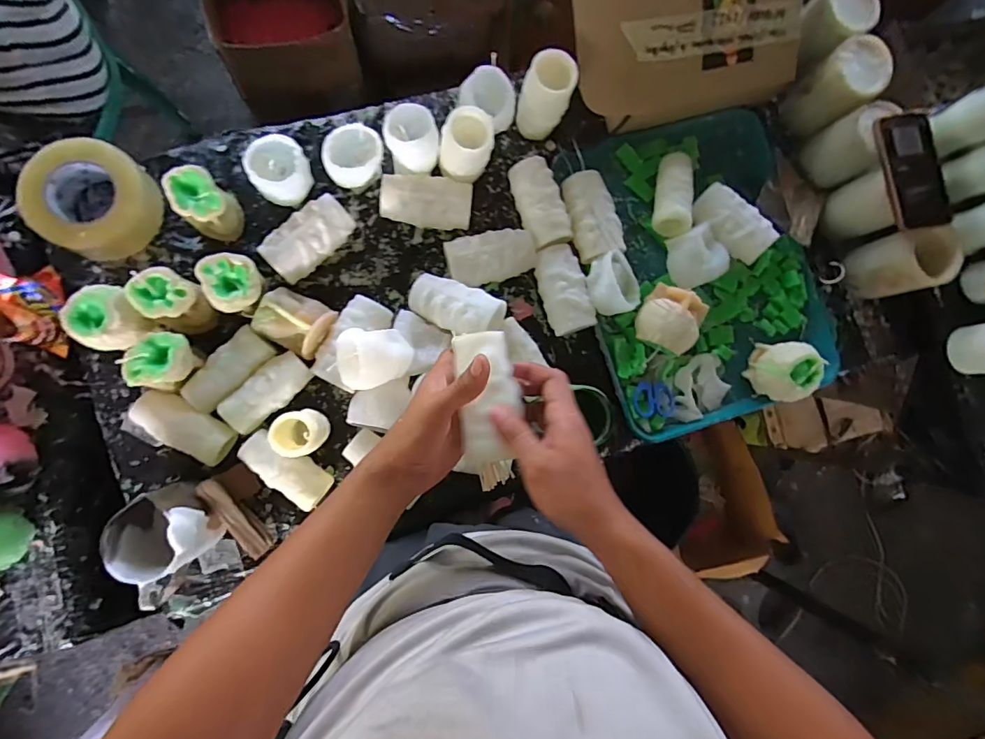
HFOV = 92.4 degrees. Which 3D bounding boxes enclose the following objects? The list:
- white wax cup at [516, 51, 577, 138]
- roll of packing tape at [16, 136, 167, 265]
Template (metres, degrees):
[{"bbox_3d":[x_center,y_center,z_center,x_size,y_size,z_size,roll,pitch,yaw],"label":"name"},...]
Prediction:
[{"bbox_3d":[0.068,-0.358,0.635,0.063,0.115,0.061,0,87,-7],"label":"white wax cup"},{"bbox_3d":[-0.499,-0.211,0.590,0.129,0.052,0.137,42,83,-3],"label":"roll of packing tape"}]

